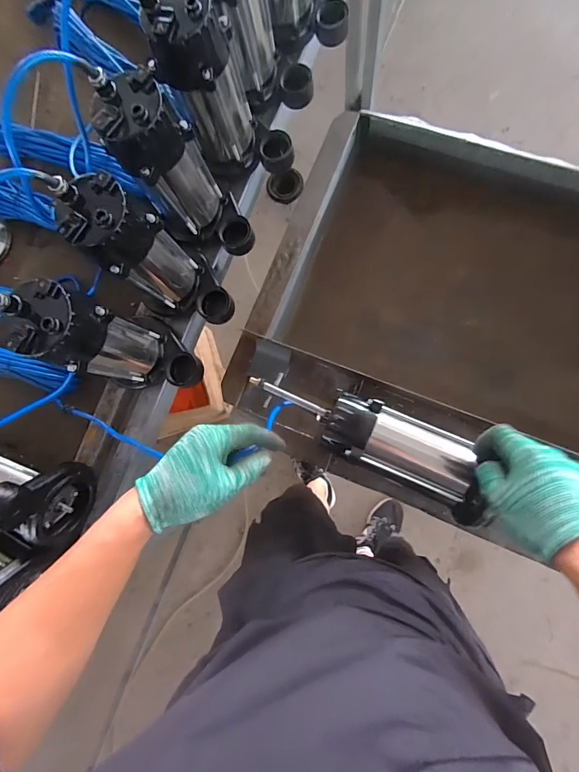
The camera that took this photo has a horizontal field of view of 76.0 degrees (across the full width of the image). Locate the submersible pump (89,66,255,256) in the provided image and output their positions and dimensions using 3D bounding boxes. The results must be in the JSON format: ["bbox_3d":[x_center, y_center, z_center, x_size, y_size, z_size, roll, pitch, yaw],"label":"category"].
[{"bbox_3d":[-0.143,-0.278,0.525,0.109,0.245,0.138,-34,81,3],"label":"submersible pump"}]

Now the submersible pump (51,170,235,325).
[{"bbox_3d":[-0.177,-0.158,0.513,0.112,0.242,0.144,-44,80,1],"label":"submersible pump"}]

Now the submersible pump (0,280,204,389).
[{"bbox_3d":[-0.226,-0.055,0.504,0.142,0.233,0.099,16,86,9],"label":"submersible pump"}]

